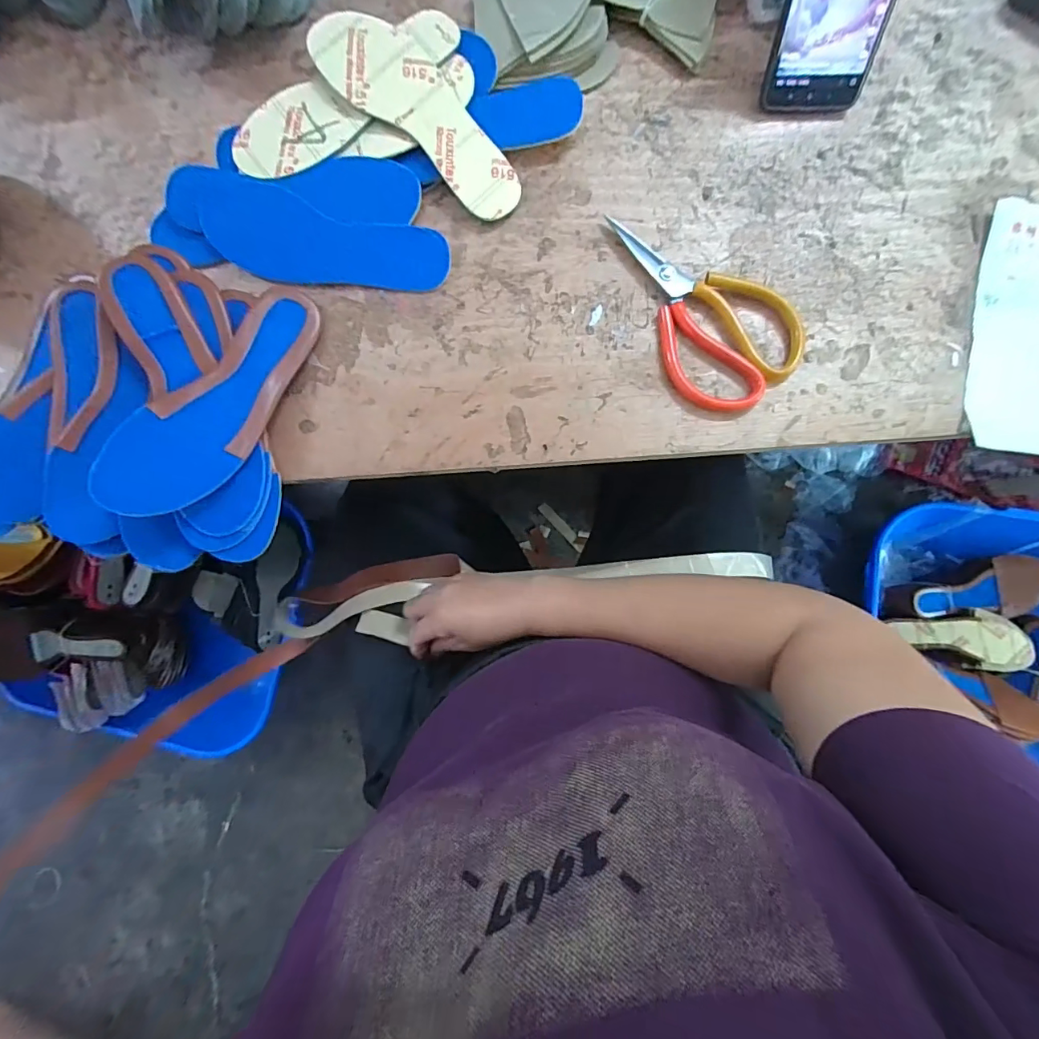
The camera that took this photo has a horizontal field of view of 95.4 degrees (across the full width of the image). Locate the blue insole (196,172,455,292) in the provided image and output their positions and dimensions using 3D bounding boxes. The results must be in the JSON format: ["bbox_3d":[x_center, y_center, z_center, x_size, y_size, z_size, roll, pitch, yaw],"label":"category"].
[{"bbox_3d":[-0.167,-0.233,0.404,0.211,0.006,0.073,17,96,0],"label":"blue insole"}]

